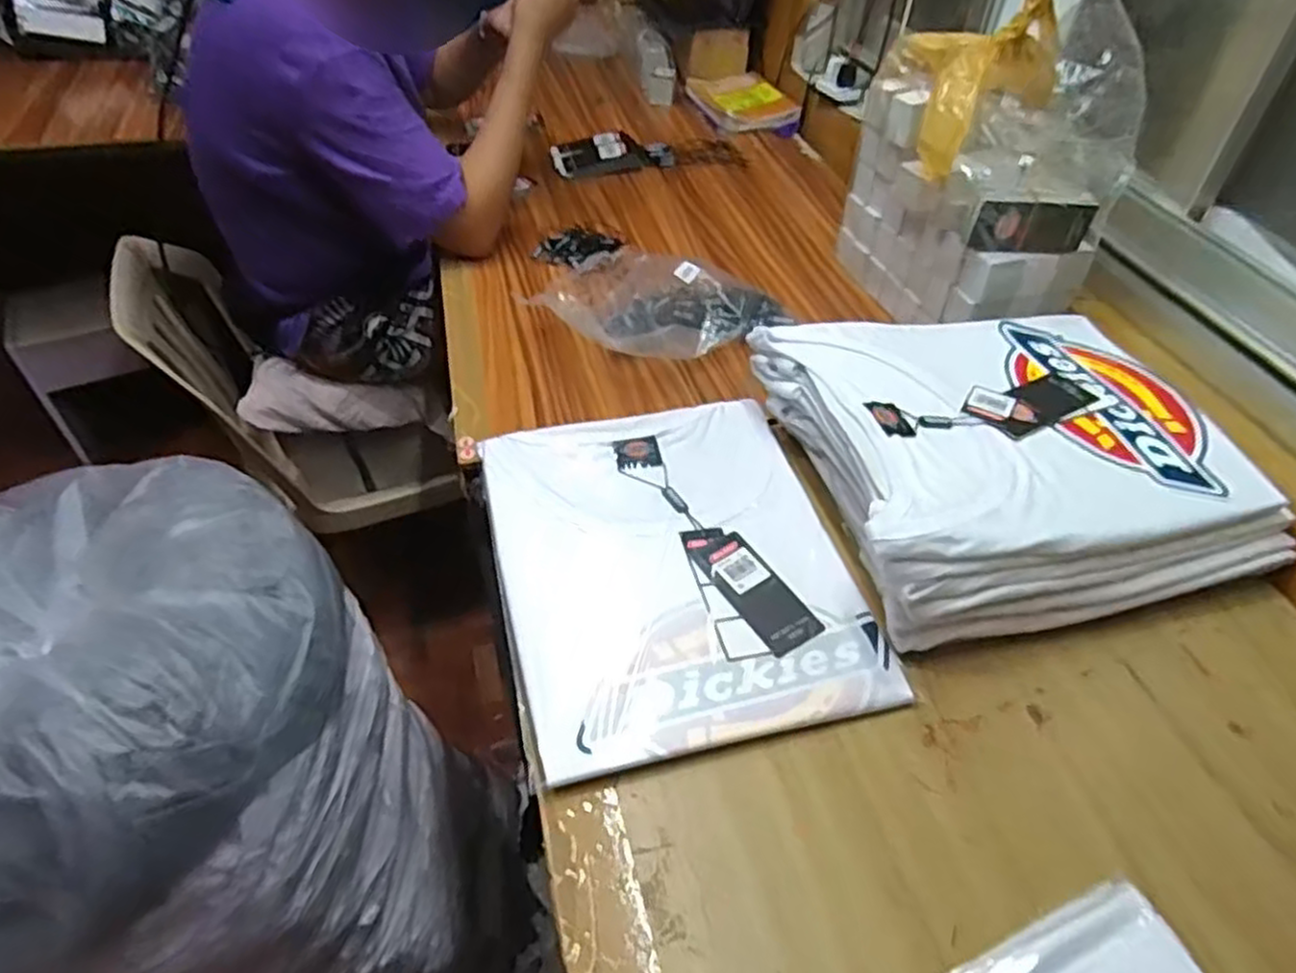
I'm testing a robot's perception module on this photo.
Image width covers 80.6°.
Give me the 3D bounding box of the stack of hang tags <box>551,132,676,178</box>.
[{"bbox_3d":[-0.055,-0.518,1.185,0.182,0.026,0.076,-8,47,-11],"label":"stack of hang tags"}]

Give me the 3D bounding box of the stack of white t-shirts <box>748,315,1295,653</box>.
[{"bbox_3d":[0.296,-0.028,0.643,0.344,0.112,0.284,-11,47,-13],"label":"stack of white t-shirts"}]

